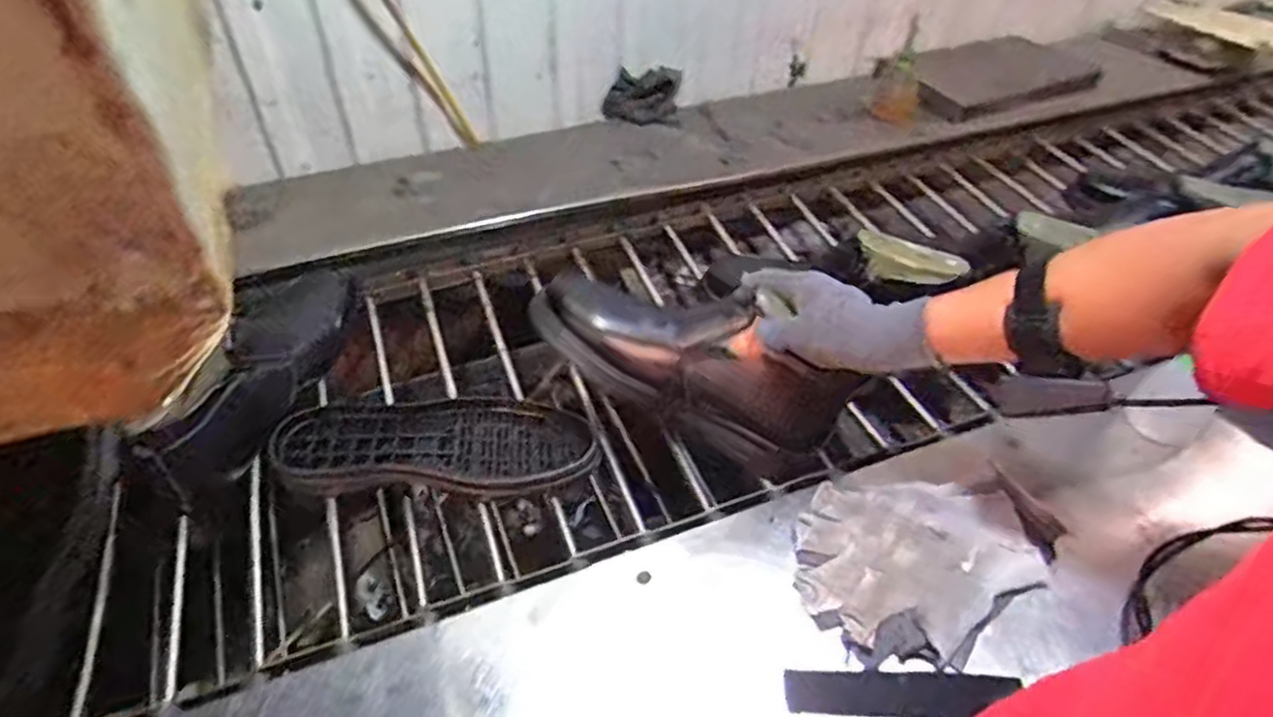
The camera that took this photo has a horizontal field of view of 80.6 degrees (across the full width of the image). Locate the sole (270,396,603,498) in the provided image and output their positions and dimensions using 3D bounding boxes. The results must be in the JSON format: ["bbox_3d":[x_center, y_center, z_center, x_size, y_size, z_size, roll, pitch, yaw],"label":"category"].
[{"bbox_3d":[-0.196,0.078,0.732,0.312,0.025,0.113,1,46,0],"label":"sole"}]

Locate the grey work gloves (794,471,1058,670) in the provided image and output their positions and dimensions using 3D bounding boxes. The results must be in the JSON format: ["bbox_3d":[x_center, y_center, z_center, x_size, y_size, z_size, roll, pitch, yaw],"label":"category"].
[{"bbox_3d":[0.239,0.168,0.613,0.210,0.034,0.154,-1,46,-2],"label":"grey work gloves"}]

